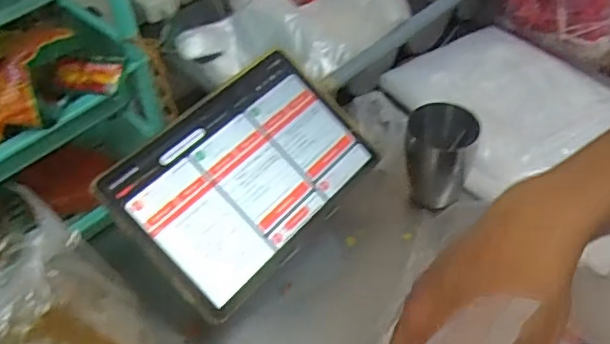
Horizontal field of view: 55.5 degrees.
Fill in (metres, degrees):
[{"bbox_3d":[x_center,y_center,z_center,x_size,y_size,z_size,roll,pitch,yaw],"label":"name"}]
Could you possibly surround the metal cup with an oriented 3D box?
[{"bbox_3d":[0.144,-0.012,0.633,0.070,0.097,0.074,-2,46,2],"label":"metal cup"}]

